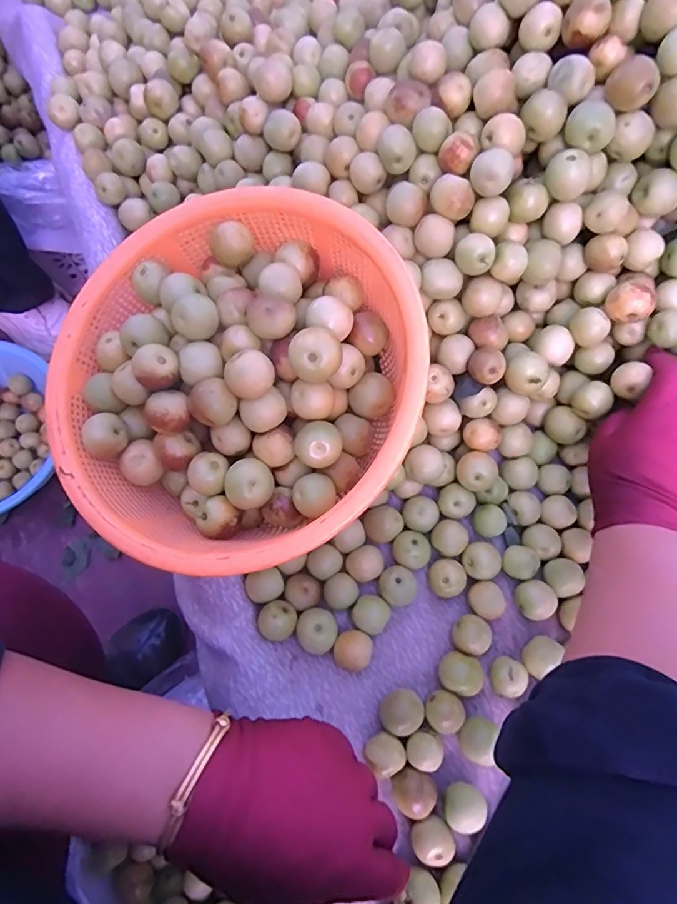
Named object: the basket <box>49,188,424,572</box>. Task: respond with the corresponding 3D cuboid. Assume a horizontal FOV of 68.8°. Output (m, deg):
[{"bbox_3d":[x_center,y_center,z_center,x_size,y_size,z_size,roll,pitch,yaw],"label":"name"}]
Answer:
[{"bbox_3d":[-0.076,-0.052,0.350,0.248,0.096,0.259,0,74,2],"label":"basket"}]

